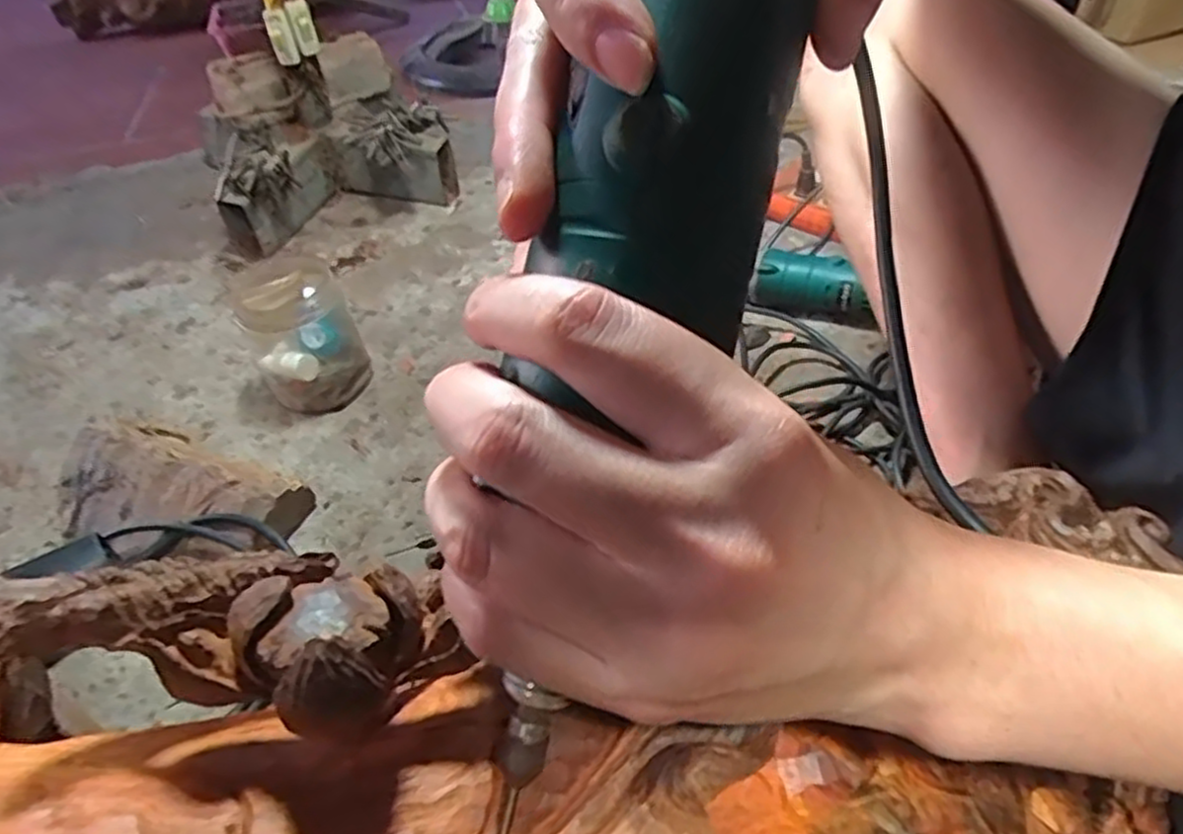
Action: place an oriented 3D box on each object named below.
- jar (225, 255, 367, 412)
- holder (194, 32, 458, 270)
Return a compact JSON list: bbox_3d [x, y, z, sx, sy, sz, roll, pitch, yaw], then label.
[{"bbox_3d":[-0.270,-0.069,0.704,0.093,0.116,0.076,-21,44,-18],"label":"jar"},{"bbox_3d":[-0.357,-0.372,0.996,0.288,0.194,0.233,-17,43,-14],"label":"holder"}]

